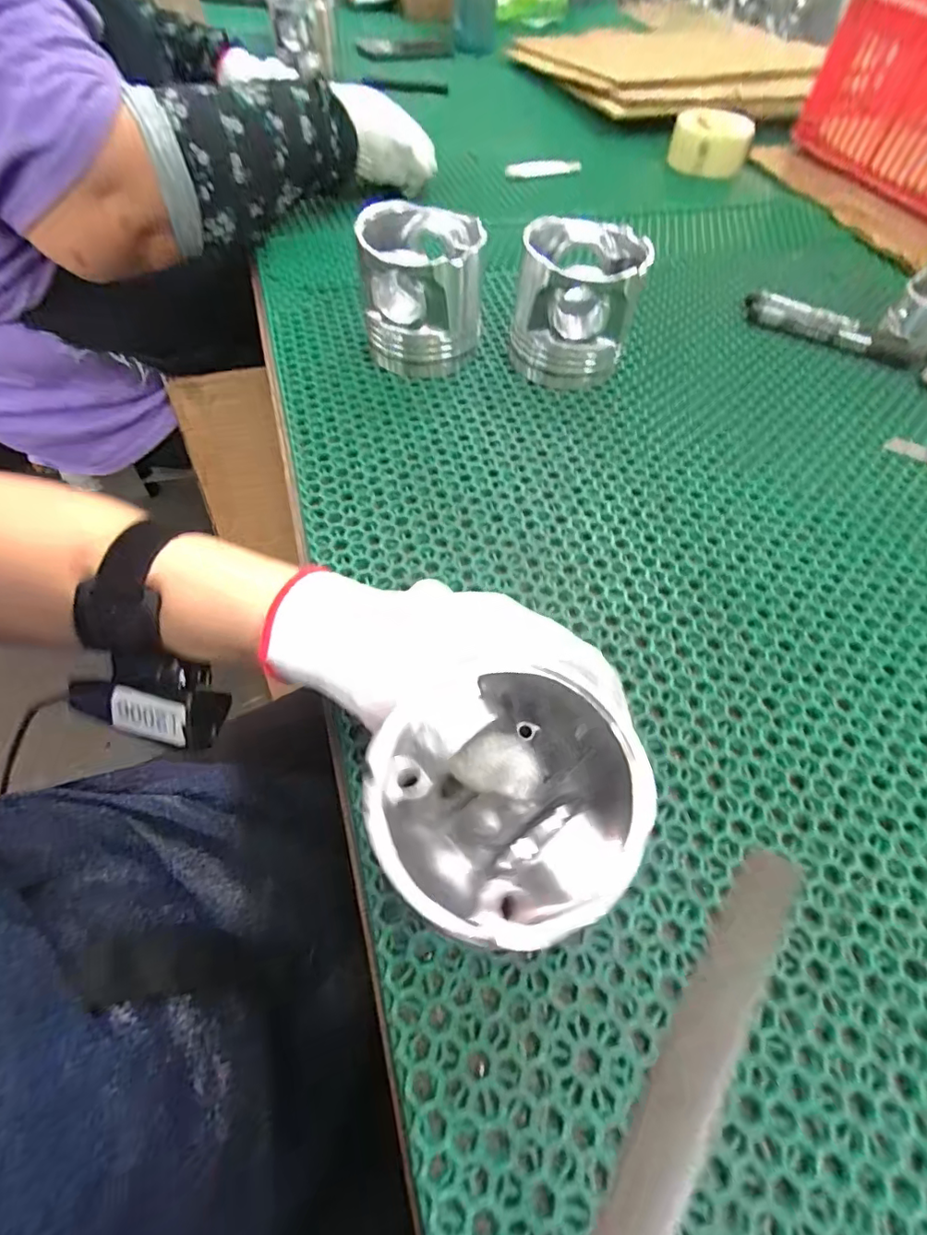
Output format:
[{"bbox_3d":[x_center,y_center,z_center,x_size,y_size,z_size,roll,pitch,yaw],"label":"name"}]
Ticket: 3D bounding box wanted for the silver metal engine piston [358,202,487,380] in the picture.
[{"bbox_3d":[-0.032,-0.258,0.426,0.088,0.090,0.090,0,57,-3],"label":"silver metal engine piston"}]

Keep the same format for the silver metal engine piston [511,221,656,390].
[{"bbox_3d":[0.088,-0.250,0.427,0.093,0.089,0.095,4,57,0],"label":"silver metal engine piston"}]

